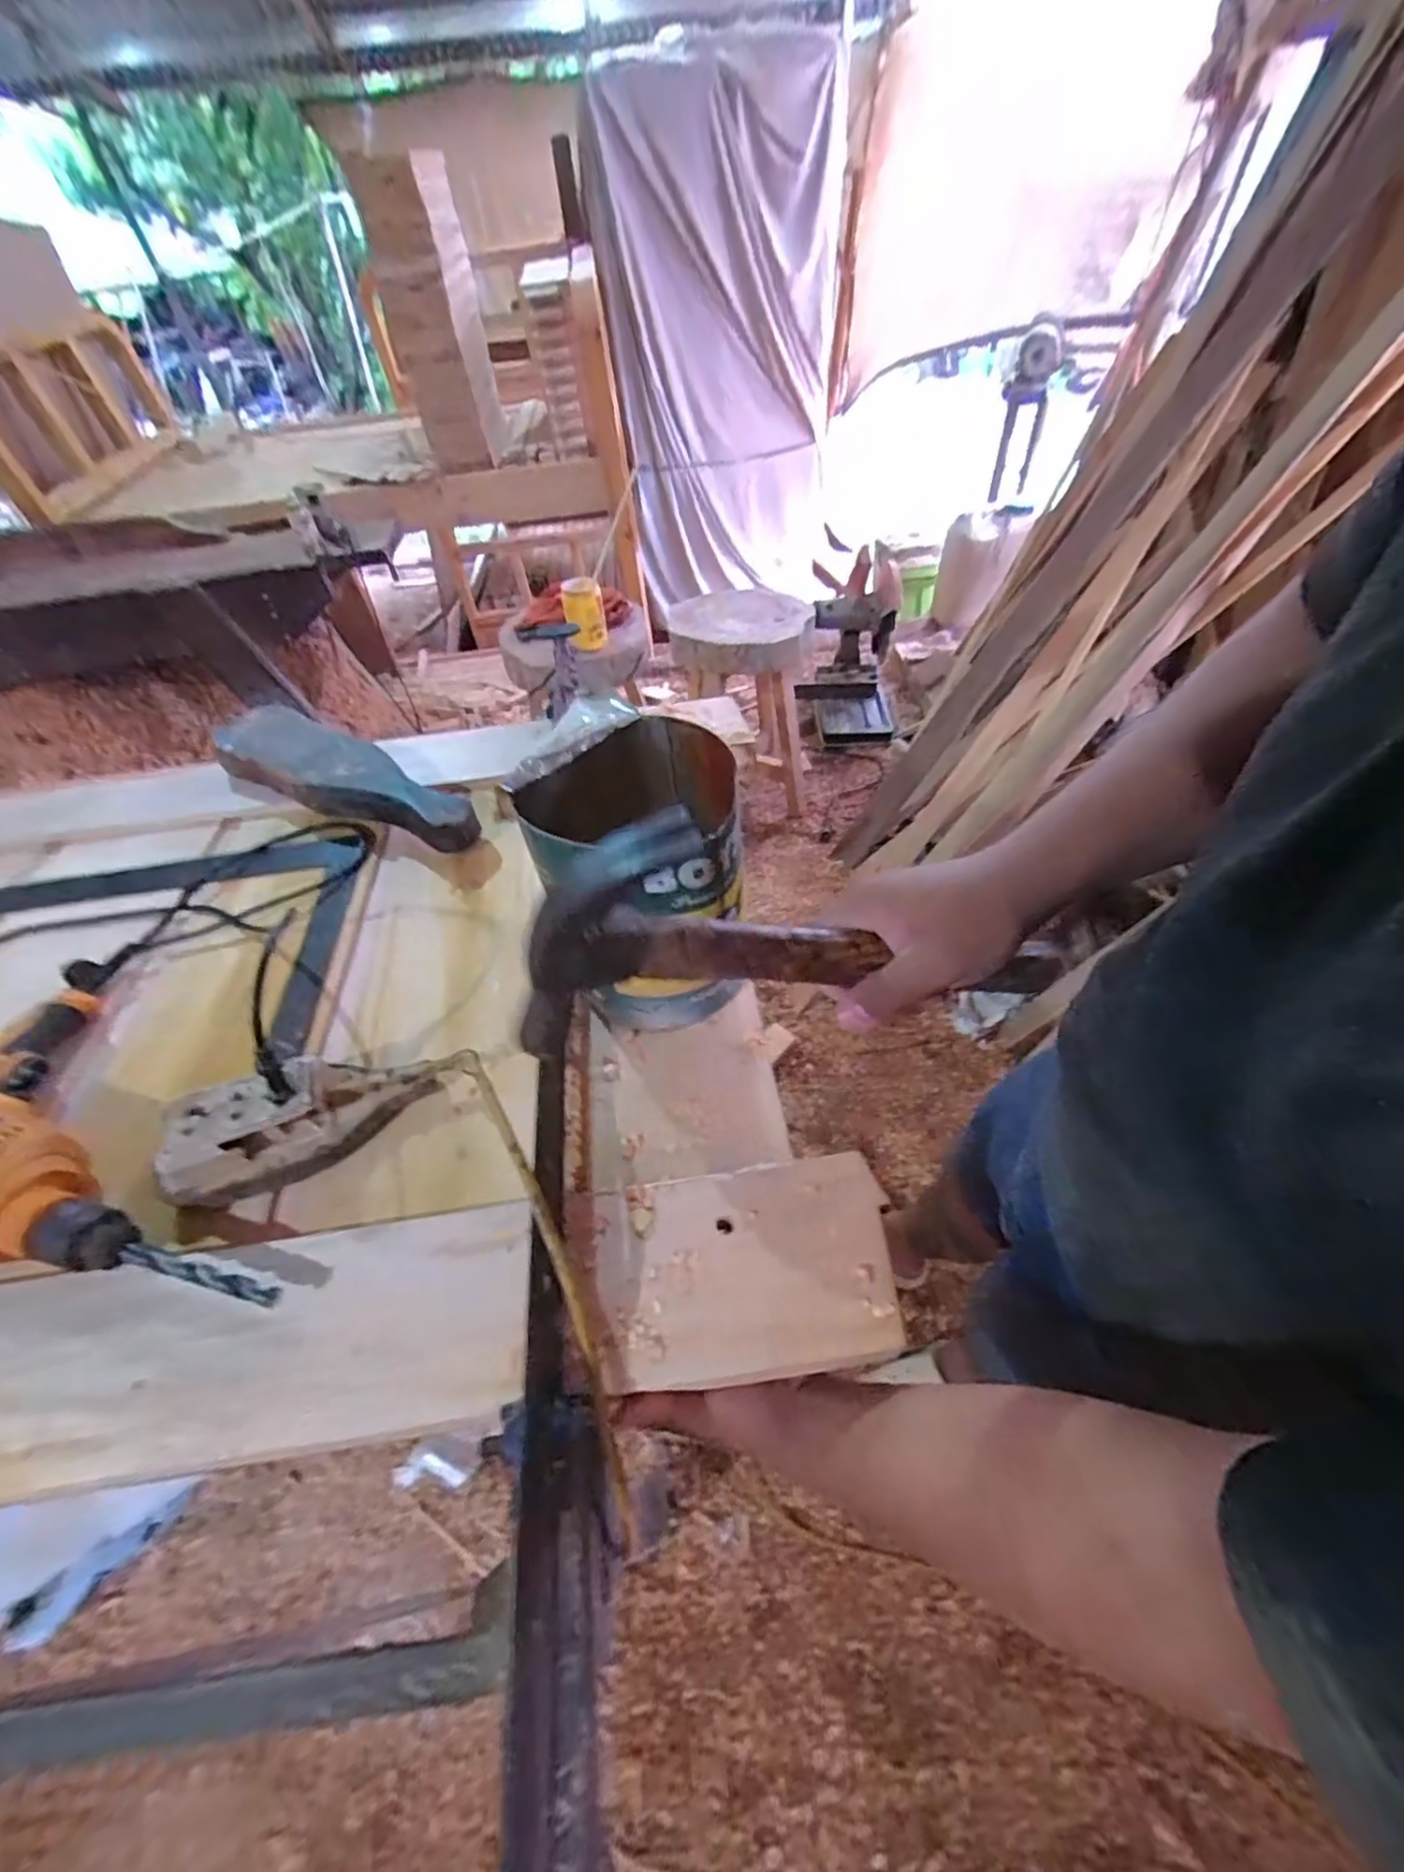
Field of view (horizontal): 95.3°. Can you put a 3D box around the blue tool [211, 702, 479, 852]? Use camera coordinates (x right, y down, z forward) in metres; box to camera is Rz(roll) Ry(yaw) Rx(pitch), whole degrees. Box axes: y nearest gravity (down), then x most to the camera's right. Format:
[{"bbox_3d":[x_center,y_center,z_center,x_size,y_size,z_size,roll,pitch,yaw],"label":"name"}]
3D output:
[{"bbox_3d":[-0.436,-0.196,0.776,0.411,0.055,0.108,26,56,24],"label":"blue tool"}]

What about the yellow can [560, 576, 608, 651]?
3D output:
[{"bbox_3d":[-0.283,-0.771,1.539,0.094,0.161,0.090,-2,50,3],"label":"yellow can"}]

